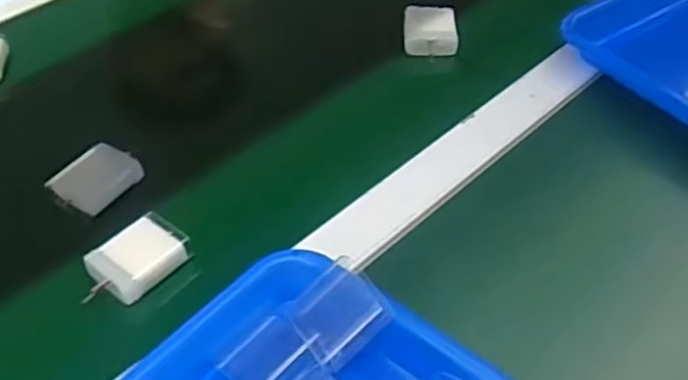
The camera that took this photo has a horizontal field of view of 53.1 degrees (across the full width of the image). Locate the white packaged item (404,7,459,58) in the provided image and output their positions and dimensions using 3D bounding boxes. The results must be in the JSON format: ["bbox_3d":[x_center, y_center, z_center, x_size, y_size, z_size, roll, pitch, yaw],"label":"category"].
[{"bbox_3d":[0.072,-0.134,0.579,0.043,0.016,0.054,1,46,2],"label":"white packaged item"}]

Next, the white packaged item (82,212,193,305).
[{"bbox_3d":[-0.128,0.042,0.422,0.042,0.015,0.064,32,55,29],"label":"white packaged item"}]

